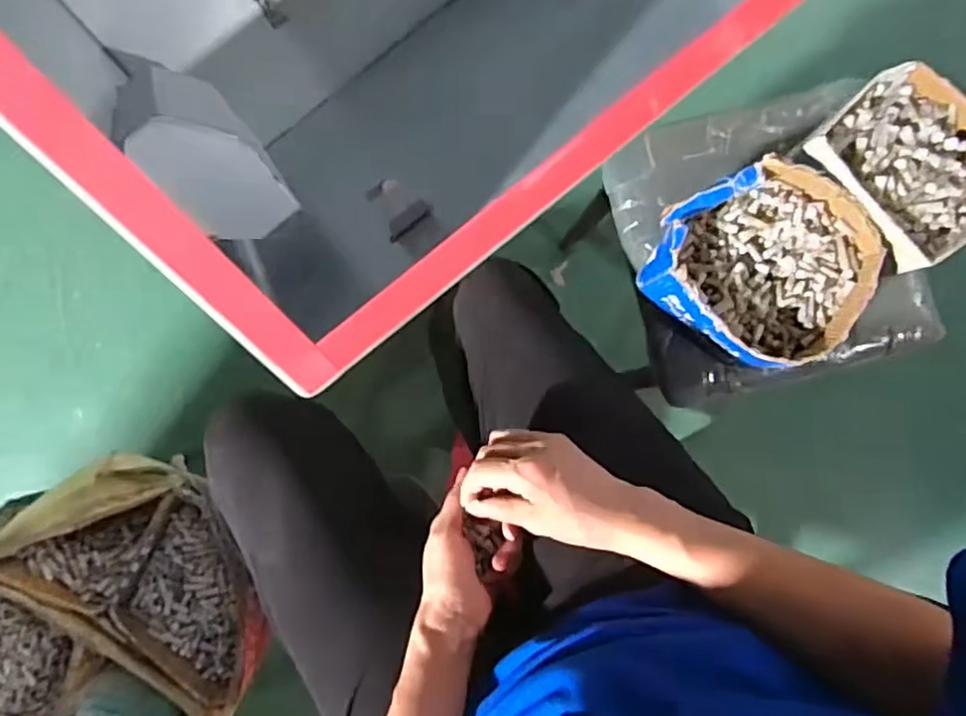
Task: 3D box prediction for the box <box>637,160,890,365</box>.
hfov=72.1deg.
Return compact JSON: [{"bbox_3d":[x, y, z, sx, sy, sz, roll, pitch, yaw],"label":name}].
[{"bbox_3d":[0.229,-0.078,0.574,0.164,0.097,0.151,34,90,1],"label":"box"}]

